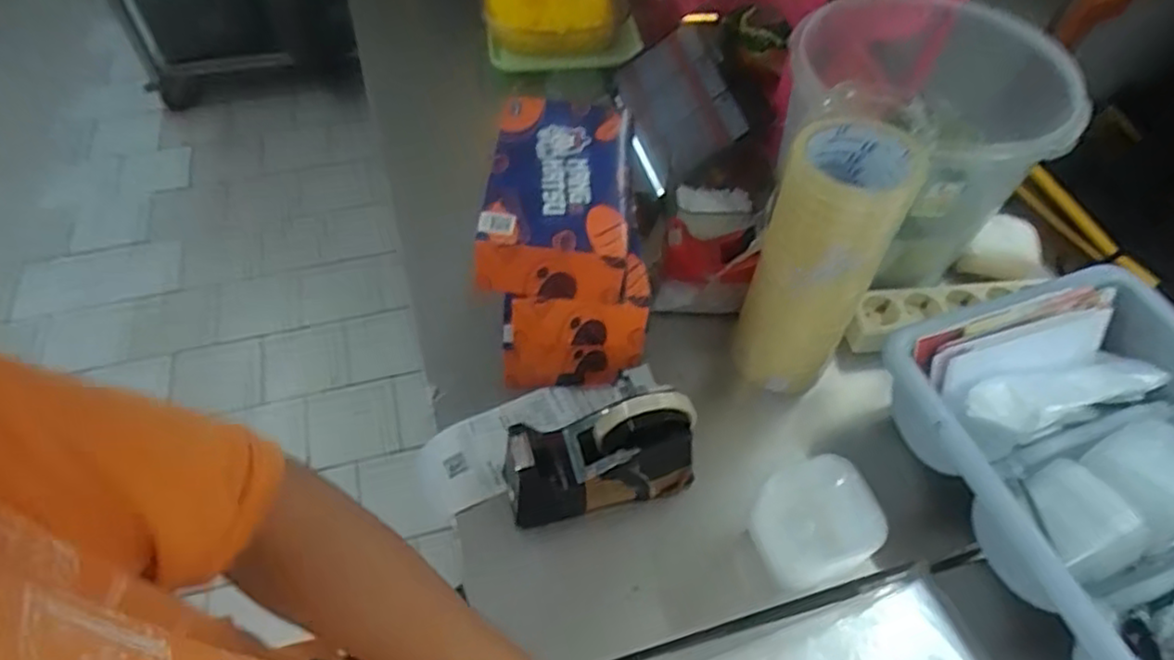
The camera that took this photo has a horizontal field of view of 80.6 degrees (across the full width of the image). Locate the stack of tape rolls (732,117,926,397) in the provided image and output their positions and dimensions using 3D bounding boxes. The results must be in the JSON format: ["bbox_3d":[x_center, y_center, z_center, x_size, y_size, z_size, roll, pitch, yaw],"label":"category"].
[{"bbox_3d":[0.197,-0.055,0.603,0.091,0.242,0.096,22,56,14],"label":"stack of tape rolls"}]

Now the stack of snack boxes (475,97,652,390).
[{"bbox_3d":[-0.018,-0.060,0.611,0.133,0.205,0.166,3,54,0],"label":"stack of snack boxes"}]

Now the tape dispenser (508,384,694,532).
[{"bbox_3d":[0.009,0.100,0.572,0.156,0.090,0.068,-10,55,-9],"label":"tape dispenser"}]

